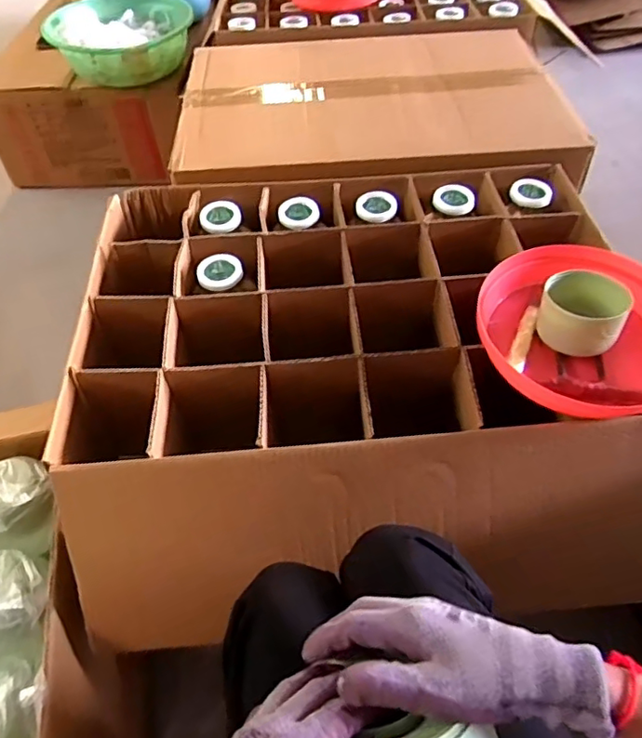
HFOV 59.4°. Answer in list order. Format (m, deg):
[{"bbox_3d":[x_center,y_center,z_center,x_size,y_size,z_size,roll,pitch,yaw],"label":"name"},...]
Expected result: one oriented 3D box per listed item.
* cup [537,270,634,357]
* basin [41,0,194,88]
[{"bbox_3d":[0.310,-0.067,0.668,0.091,0.061,0.089,-1,52,1],"label":"cup"},{"bbox_3d":[-0.530,-0.889,1.507,0.368,0.102,0.374,-1,52,1],"label":"basin"}]

